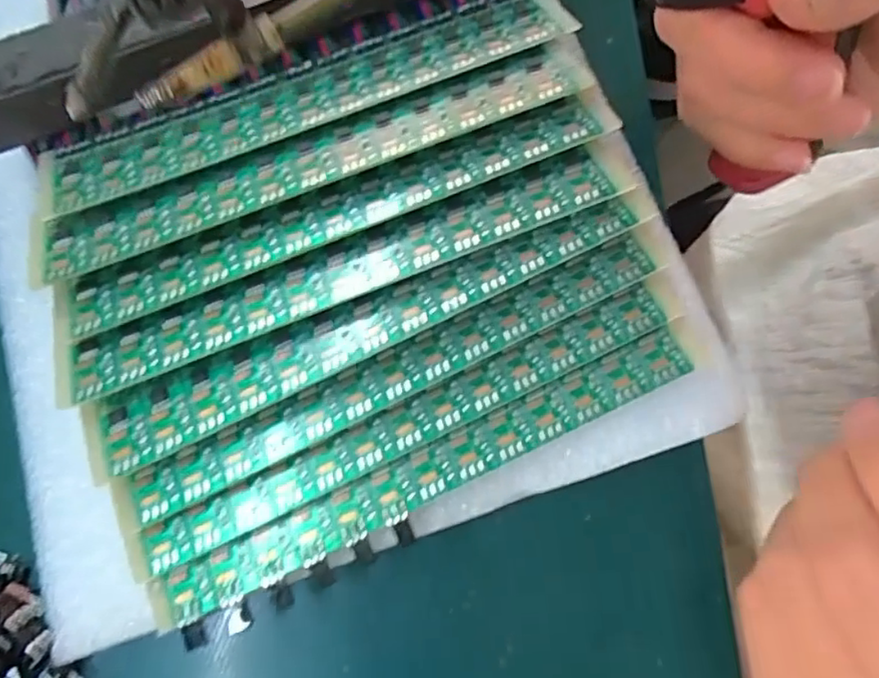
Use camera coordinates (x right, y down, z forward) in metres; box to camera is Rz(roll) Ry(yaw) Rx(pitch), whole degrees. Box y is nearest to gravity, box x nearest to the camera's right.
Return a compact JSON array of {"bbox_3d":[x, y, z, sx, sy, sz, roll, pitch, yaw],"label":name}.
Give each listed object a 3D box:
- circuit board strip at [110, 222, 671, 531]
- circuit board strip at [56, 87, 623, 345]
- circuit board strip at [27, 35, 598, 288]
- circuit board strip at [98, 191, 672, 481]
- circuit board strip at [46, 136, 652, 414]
[{"bbox_3d":[-0.011,0.010,0.174,0.163,0.005,0.016,-25,75,-6],"label":"circuit board strip"},{"bbox_3d":[-0.028,-0.037,0.176,0.161,0.005,0.019,-21,75,-5],"label":"circuit board strip"},{"bbox_3d":[-0.036,-0.053,0.180,0.164,0.006,0.022,-21,75,-5],"label":"circuit board strip"},{"bbox_3d":[-0.017,-0.005,0.170,0.164,0.005,0.021,-22,75,-5],"label":"circuit board strip"},{"bbox_3d":[-0.026,-0.020,0.172,0.162,0.004,0.020,-21,75,-5],"label":"circuit board strip"}]

